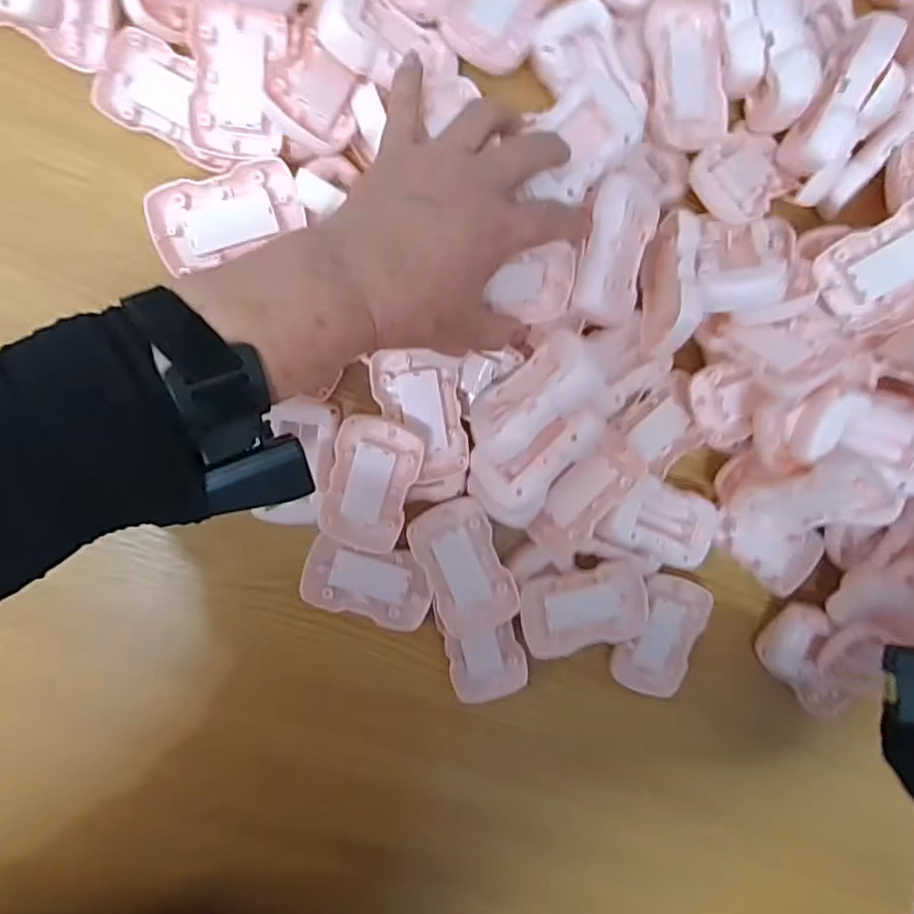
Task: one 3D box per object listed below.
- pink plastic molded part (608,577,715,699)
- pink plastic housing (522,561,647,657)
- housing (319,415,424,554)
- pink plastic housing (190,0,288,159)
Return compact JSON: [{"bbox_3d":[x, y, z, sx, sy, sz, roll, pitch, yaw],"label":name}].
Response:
[{"bbox_3d":[0.150,0.131,0.471,0.054,0.020,0.085,19,97,-6],"label":"pink plastic molded part"},{"bbox_3d":[0.089,0.107,0.439,0.088,0.015,0.056,-9,99,-3],"label":"pink plastic housing"},{"bbox_3d":[-0.056,0.020,0.402,0.052,0.021,0.086,14,97,-6],"label":"housing"},{"bbox_3d":[-0.128,-0.223,0.372,0.049,0.015,0.084,2,98,-4],"label":"pink plastic housing"}]

